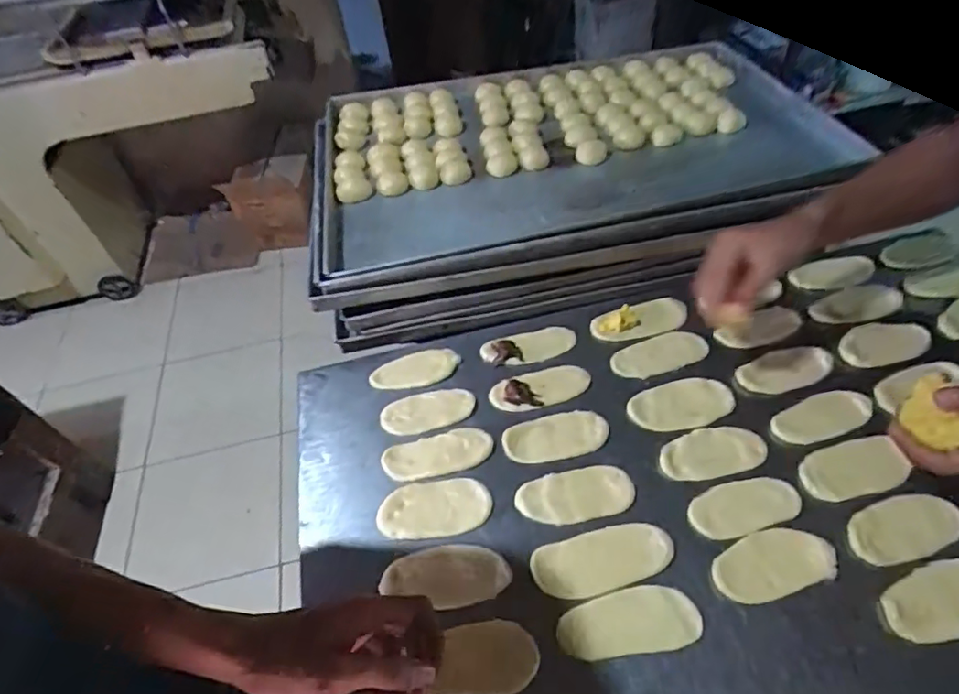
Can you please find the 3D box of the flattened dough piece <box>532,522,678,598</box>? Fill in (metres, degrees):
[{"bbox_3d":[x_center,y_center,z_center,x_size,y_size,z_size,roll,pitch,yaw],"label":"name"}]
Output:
[{"bbox_3d":[0.119,0.204,0.530,0.135,0.008,0.055,-16,51,-7],"label":"flattened dough piece"}]

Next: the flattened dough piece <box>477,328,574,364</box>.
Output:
[{"bbox_3d":[0.062,0.000,0.706,0.120,0.008,0.053,-9,51,-1],"label":"flattened dough piece"}]

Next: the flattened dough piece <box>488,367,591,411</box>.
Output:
[{"bbox_3d":[0.073,0.049,0.658,0.121,0.007,0.044,-11,51,-3],"label":"flattened dough piece"}]

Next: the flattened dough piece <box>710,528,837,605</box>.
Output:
[{"bbox_3d":[0.276,0.204,0.518,0.111,0.010,0.056,-14,51,-6],"label":"flattened dough piece"}]

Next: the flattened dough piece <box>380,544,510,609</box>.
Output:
[{"bbox_3d":[-0.033,0.221,0.529,0.121,0.006,0.054,-6,51,1],"label":"flattened dough piece"}]

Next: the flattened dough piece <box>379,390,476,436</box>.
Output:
[{"bbox_3d":[-0.062,0.076,0.650,0.110,0.011,0.052,-6,51,1],"label":"flattened dough piece"}]

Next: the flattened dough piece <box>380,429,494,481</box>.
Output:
[{"bbox_3d":[-0.047,0.119,0.614,0.122,0.007,0.045,-11,51,-3],"label":"flattened dough piece"}]

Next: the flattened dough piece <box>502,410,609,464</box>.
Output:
[{"bbox_3d":[0.085,0.098,0.618,0.116,0.009,0.053,-10,51,-2],"label":"flattened dough piece"}]

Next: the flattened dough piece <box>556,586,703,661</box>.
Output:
[{"bbox_3d":[0.134,0.246,0.494,0.125,0.007,0.051,-8,51,0],"label":"flattened dough piece"}]

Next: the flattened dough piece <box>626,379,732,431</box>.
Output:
[{"bbox_3d":[0.233,0.065,0.632,0.120,0.006,0.058,-12,51,-4],"label":"flattened dough piece"}]

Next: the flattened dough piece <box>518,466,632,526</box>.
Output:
[{"bbox_3d":[0.101,0.154,0.575,0.121,0.014,0.052,-10,51,-2],"label":"flattened dough piece"}]

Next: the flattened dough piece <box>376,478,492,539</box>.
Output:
[{"bbox_3d":[-0.047,0.169,0.574,0.115,0.010,0.059,-6,51,1],"label":"flattened dough piece"}]

